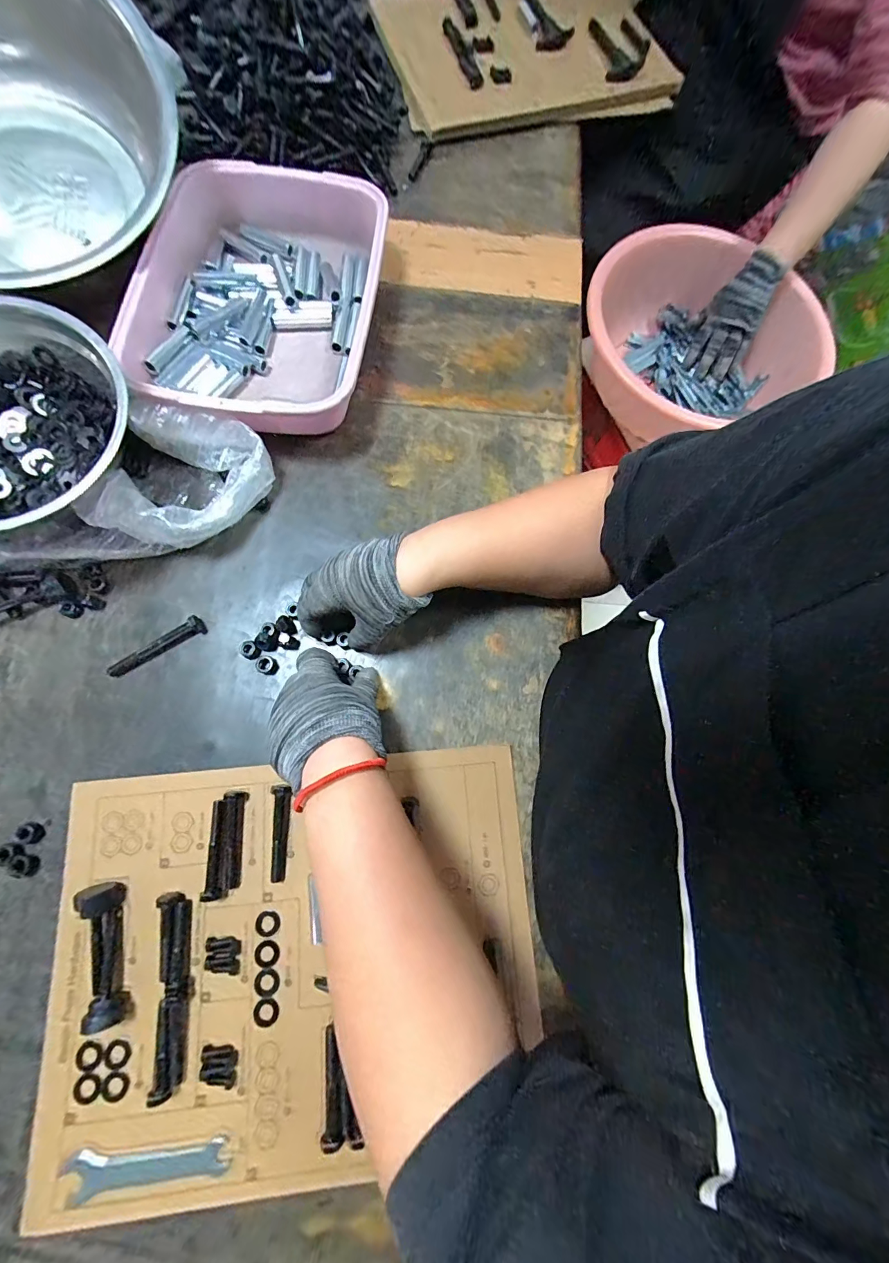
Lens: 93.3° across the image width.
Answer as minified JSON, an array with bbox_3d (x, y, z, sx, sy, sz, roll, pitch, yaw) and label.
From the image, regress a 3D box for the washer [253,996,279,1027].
[{"bbox_3d":[-0.141,0.301,0.331,0.019,0.004,0.020,35,78,3],"label":"washer"}]

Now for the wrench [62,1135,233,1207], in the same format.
[{"bbox_3d":[-0.216,0.388,0.304,0.112,0.007,0.029,-3,79,-5],"label":"wrench"}]

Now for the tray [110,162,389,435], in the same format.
[{"bbox_3d":[-0.190,-0.356,0.461,0.232,0.072,0.317,5,78,-3],"label":"tray"}]

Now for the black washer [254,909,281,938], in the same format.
[{"bbox_3d":[-0.146,0.241,0.346,0.019,0.004,0.019,1,79,-4],"label":"black washer"}]

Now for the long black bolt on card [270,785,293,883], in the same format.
[{"bbox_3d":[-0.141,0.171,0.356,0.014,0.010,0.076,2,78,-4],"label":"long black bolt on card"}]

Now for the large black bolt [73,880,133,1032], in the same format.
[{"bbox_3d":[-0.266,0.250,0.325,0.023,0.025,0.097,-13,80,-7],"label":"large black bolt"}]

